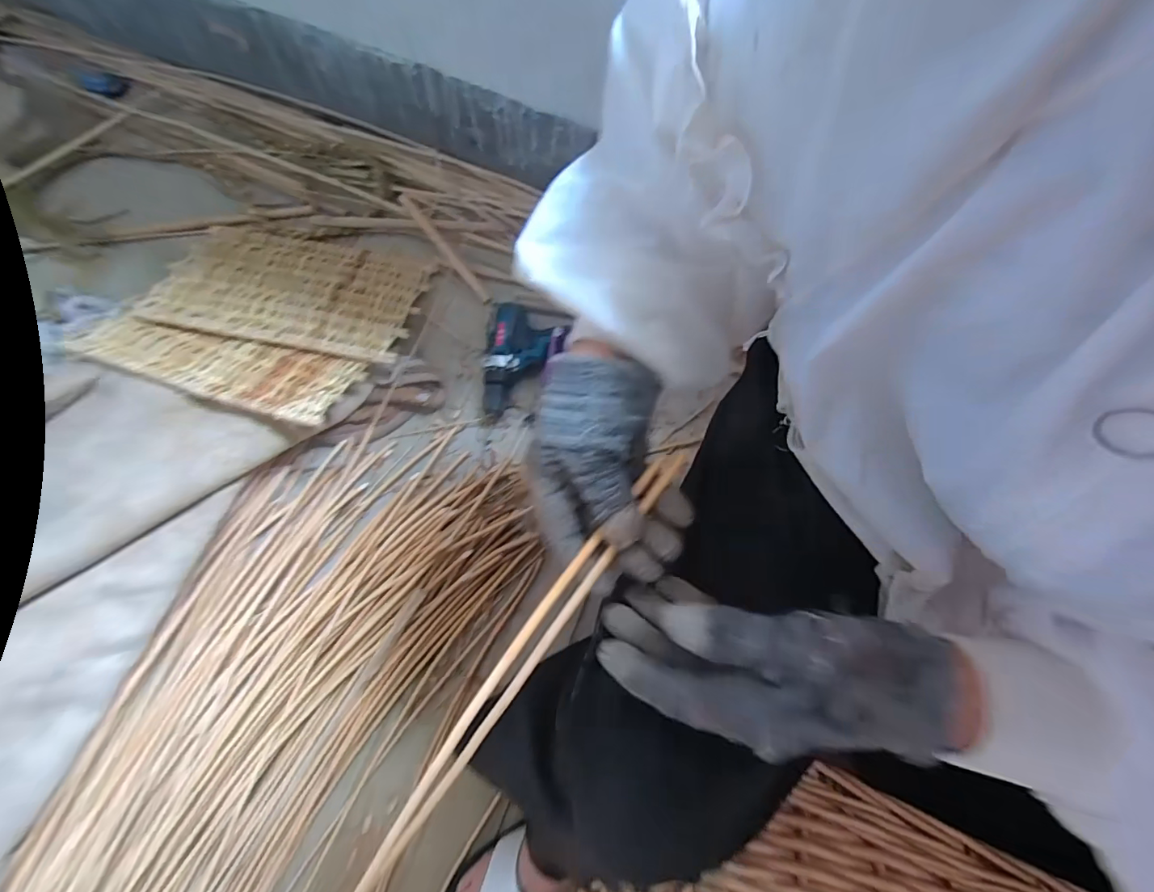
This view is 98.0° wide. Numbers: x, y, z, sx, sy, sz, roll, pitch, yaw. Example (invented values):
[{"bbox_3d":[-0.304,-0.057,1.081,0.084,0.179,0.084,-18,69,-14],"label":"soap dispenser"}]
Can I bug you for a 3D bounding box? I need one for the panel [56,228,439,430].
[{"bbox_3d":[-0.466,-0.210,0.770,0.395,0.019,0.350,15,58,4],"label":"panel"}]

